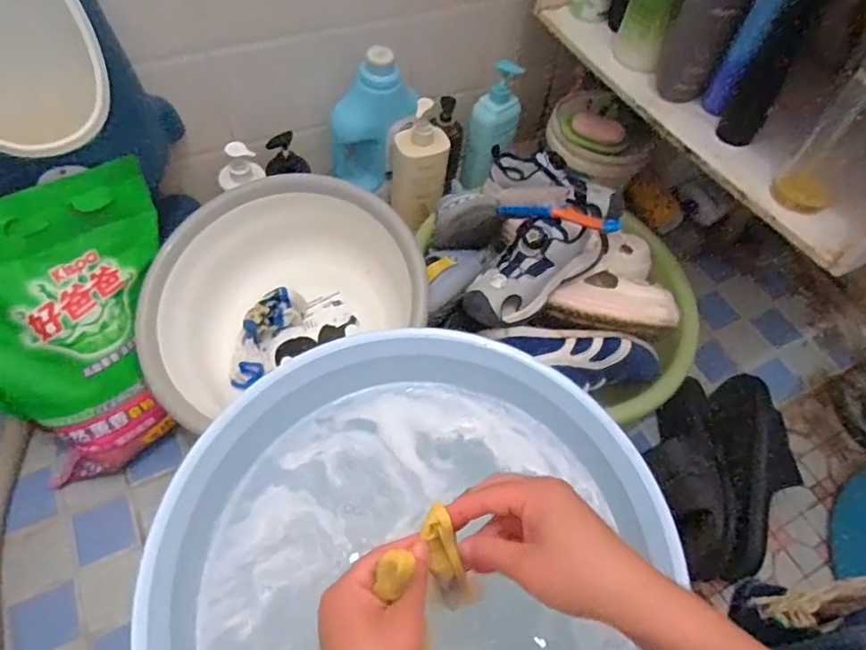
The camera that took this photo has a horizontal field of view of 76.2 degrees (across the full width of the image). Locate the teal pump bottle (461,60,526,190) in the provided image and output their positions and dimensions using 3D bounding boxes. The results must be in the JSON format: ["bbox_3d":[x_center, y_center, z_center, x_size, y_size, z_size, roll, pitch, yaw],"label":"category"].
[{"bbox_3d":[0.097,-0.327,0.917,0.066,0.207,0.056,33,35,17],"label":"teal pump bottle"}]

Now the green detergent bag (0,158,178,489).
[{"bbox_3d":[-0.398,0.009,0.648,0.268,0.328,0.070,-34,24,-30],"label":"green detergent bag"}]

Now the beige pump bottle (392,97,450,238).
[{"bbox_3d":[-0.022,-0.238,0.864,0.085,0.228,0.061,4,38,-6],"label":"beige pump bottle"}]

